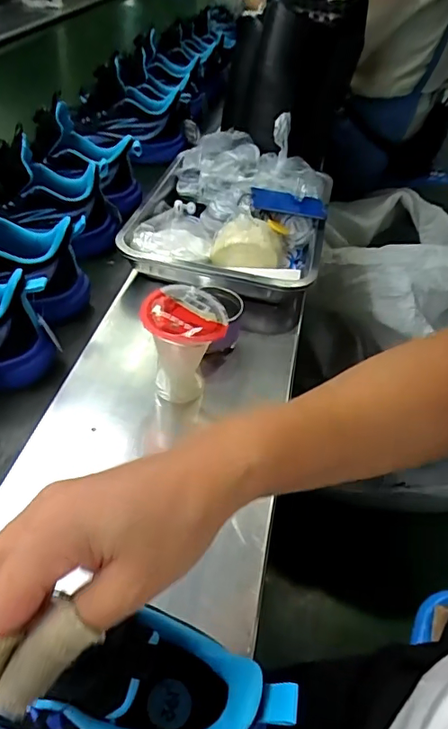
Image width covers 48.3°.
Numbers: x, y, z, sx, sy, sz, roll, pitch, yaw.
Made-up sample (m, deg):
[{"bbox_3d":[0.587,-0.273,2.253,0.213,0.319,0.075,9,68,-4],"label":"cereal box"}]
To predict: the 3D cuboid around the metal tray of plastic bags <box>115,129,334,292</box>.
[{"bbox_3d":[0.007,-0.224,0.722,0.274,0.073,0.335,11,45,8],"label":"metal tray of plastic bags"}]

